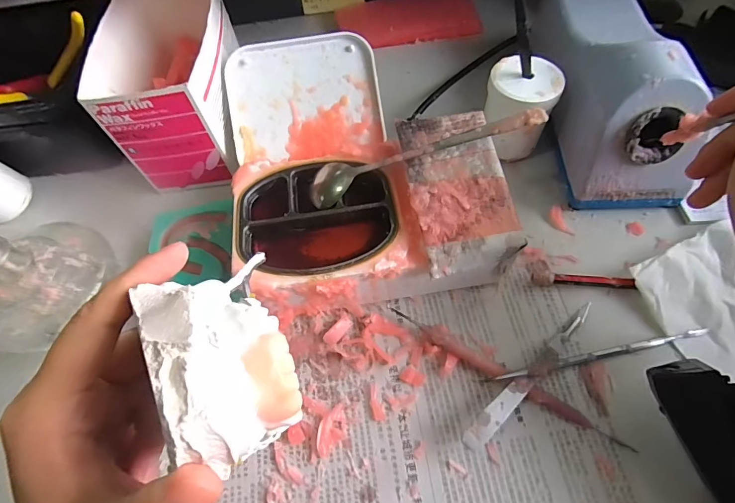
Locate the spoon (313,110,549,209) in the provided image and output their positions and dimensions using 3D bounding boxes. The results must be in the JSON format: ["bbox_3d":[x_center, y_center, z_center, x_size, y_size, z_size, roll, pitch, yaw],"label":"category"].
[{"bbox_3d":[0.038,-0.068,0.287,0.169,0.020,0.027,-13,59,14],"label":"spoon"}]

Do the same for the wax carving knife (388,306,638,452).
[{"bbox_3d":[0.089,0.081,0.267,0.168,0.014,0.012,27,66,18],"label":"wax carving knife"}]

